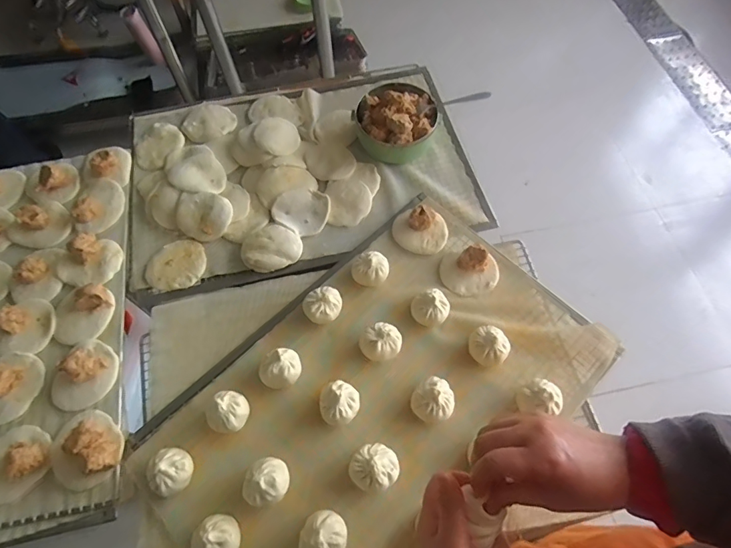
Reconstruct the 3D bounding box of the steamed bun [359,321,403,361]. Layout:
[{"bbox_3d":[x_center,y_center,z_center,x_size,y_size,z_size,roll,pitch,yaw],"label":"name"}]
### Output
[{"bbox_3d":[0.022,0.098,0.635,0.052,0.044,0.051,0,62,-1],"label":"steamed bun"}]

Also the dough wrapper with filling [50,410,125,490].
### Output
[{"bbox_3d":[-0.361,0.221,0.578,0.085,0.036,0.091,0,62,-1],"label":"dough wrapper with filling"}]

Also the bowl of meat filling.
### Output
[{"bbox_3d":[0.054,-0.276,0.806,0.140,0.085,0.132,0,62,-1],"label":"bowl of meat filling"}]

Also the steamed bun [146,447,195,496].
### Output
[{"bbox_3d":[-0.242,0.246,0.564,0.048,0.040,0.053,-41,70,-19],"label":"steamed bun"}]

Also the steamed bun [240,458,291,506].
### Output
[{"bbox_3d":[-0.122,0.254,0.551,0.054,0.039,0.052,0,62,-1],"label":"steamed bun"}]

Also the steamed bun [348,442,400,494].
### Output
[{"bbox_3d":[0.012,0.242,0.564,0.054,0.040,0.056,0,62,-1],"label":"steamed bun"}]

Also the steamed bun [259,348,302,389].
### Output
[{"bbox_3d":[-0.116,0.129,0.620,0.054,0.038,0.059,34,67,16],"label":"steamed bun"}]

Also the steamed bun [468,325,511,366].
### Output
[{"bbox_3d":[0.172,0.101,0.631,0.053,0.046,0.049,0,62,-1],"label":"steamed bun"}]

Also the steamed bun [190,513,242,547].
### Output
[{"bbox_3d":[-0.178,0.313,0.527,0.060,0.032,0.054,-15,64,-9],"label":"steamed bun"}]

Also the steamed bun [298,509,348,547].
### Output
[{"bbox_3d":[-0.048,0.308,0.524,0.053,0.045,0.058,0,63,0],"label":"steamed bun"}]

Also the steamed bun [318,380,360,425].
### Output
[{"bbox_3d":[-0.034,0.171,0.596,0.051,0.052,0.051,0,63,0],"label":"steamed bun"}]

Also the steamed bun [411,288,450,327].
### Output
[{"bbox_3d":[0.095,0.048,0.657,0.055,0.044,0.053,22,64,10],"label":"steamed bun"}]

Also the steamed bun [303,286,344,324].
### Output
[{"bbox_3d":[-0.062,0.045,0.665,0.056,0.034,0.051,0,62,-1],"label":"steamed bun"}]

